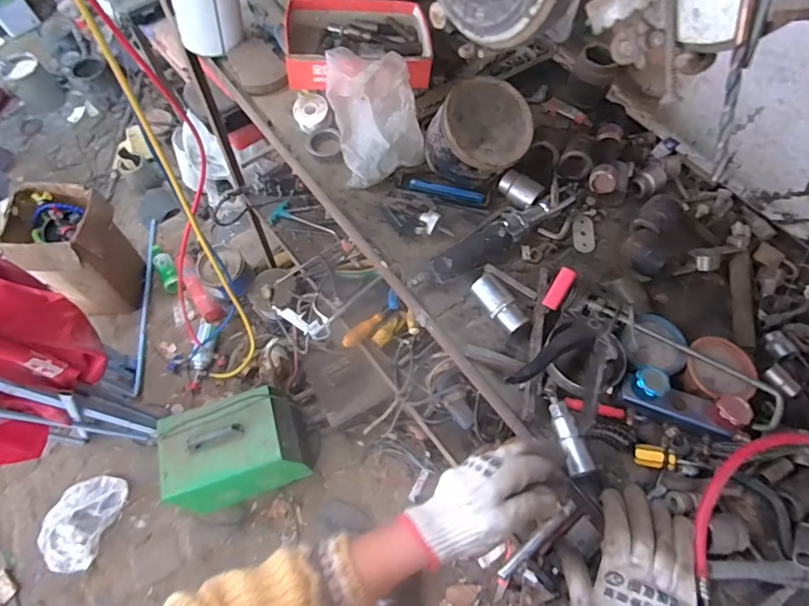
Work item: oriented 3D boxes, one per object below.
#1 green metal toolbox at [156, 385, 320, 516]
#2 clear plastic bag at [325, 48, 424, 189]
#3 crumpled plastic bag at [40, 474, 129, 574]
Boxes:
[{"bbox_3d":[-0.451,0.398,1.337,0.352,0.253,0.238,-21,65,-7],"label":"green metal toolbox"},{"bbox_3d":[-0.042,-0.268,0.701,0.120,0.060,0.183,-8,99,12],"label":"clear plastic bag"},{"bbox_3d":[-0.932,0.621,1.387,0.175,0.050,0.248,15,66,10],"label":"crumpled plastic bag"}]

